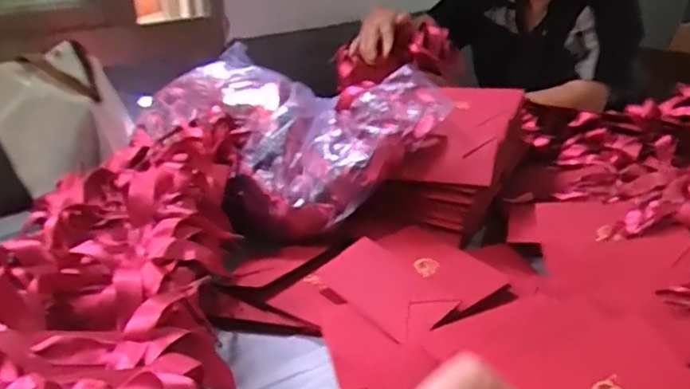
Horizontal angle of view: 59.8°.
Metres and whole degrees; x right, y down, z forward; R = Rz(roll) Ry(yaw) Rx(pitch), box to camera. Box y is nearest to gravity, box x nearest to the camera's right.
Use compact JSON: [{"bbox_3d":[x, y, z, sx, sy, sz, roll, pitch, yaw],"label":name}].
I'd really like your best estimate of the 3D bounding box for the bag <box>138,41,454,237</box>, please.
[{"bbox_3d":[-0.080,-0.072,0.784,0.409,0.162,0.245,11,26,28],"label":"bag"}]

